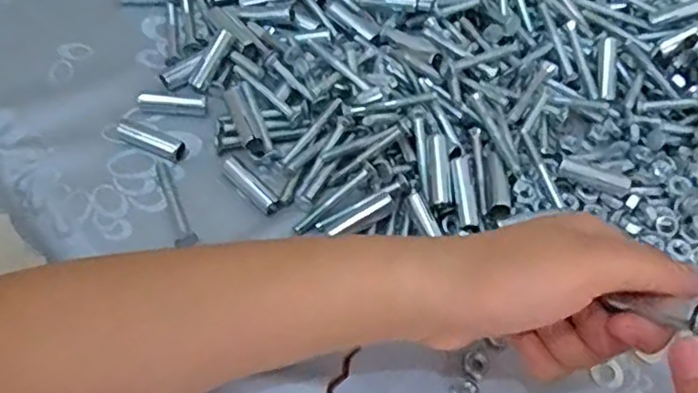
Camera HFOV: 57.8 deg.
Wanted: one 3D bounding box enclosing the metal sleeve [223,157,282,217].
[{"bbox_3d":[-0.054,-0.006,0.353,0.039,0.008,0.012,45,70,6],"label":"metal sleeve"}]

